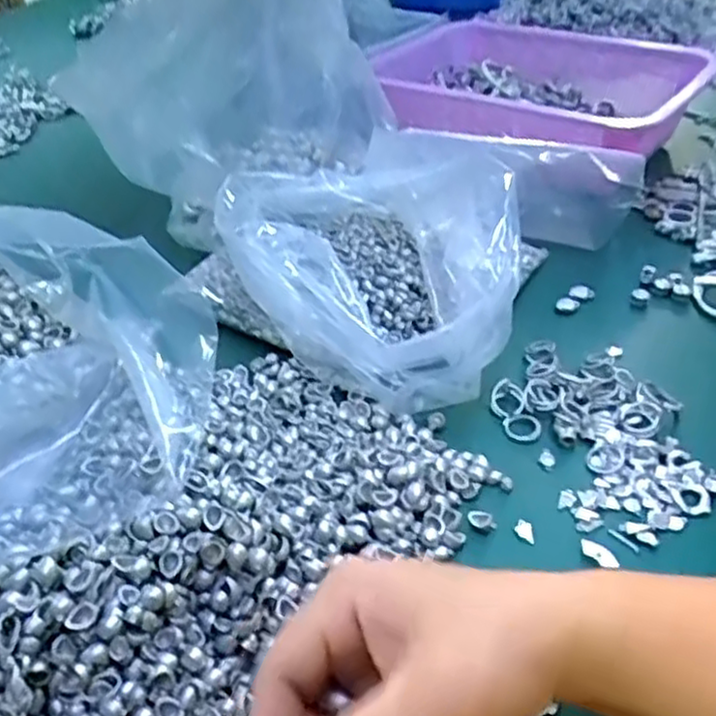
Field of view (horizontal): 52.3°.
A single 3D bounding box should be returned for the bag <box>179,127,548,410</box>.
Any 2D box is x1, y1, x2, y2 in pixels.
[{"bbox_3d":[0.003,-0.082,0.505,0.253,0.092,0.179,30,50,33],"label":"bag"}]

